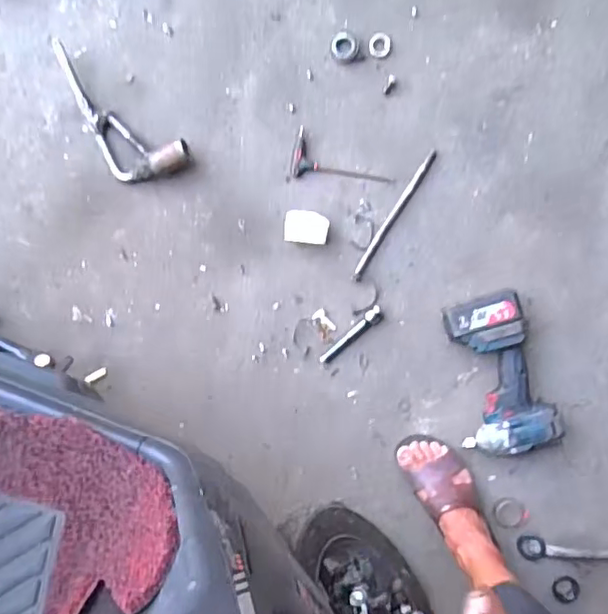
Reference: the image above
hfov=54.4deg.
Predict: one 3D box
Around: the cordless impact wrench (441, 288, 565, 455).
[{"bbox_3d":[0.293,0.103,0.898,0.138,0.065,0.245,-15,93,5],"label":"cordless impact wrench"}]

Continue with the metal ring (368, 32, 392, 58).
[{"bbox_3d":[0.123,-0.423,0.954,0.036,0.004,0.039,0,89,5],"label":"metal ring"}]

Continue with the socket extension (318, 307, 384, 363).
[{"bbox_3d":[0.074,0.045,0.948,0.124,0.017,0.025,-38,86,4],"label":"socket extension"}]

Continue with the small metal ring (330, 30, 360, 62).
[{"bbox_3d":[0.066,-0.418,0.950,0.044,0.012,0.046,0,89,5],"label":"small metal ring"}]

